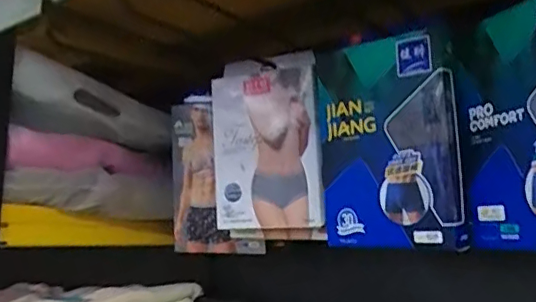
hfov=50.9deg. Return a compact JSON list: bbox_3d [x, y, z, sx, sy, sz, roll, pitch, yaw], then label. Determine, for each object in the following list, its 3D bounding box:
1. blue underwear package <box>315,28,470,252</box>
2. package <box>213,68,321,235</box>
[{"bbox_3d":[0.101,-0.005,0.506,0.131,0.183,0.020,-5,-1,39],"label":"blue underwear package"},{"bbox_3d":[-0.003,0.000,0.592,0.127,0.166,0.016,-7,-2,28],"label":"package"}]

